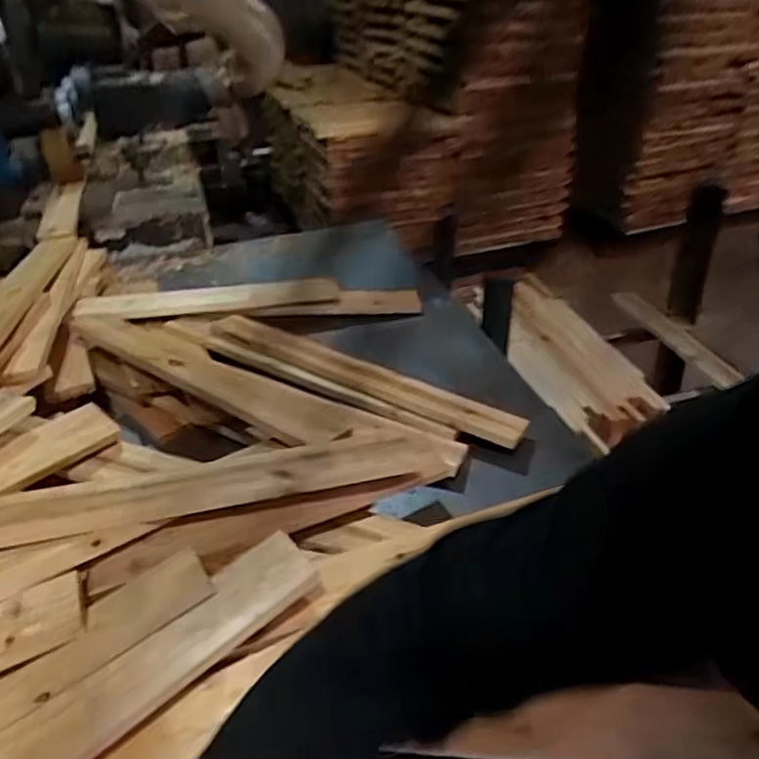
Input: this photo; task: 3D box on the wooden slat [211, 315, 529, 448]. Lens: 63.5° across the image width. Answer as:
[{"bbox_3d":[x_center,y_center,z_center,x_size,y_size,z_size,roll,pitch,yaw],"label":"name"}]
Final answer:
[{"bbox_3d":[-0.038,-0.016,0.879,0.509,0.017,0.073,21,42,28],"label":"wooden slat"}]

